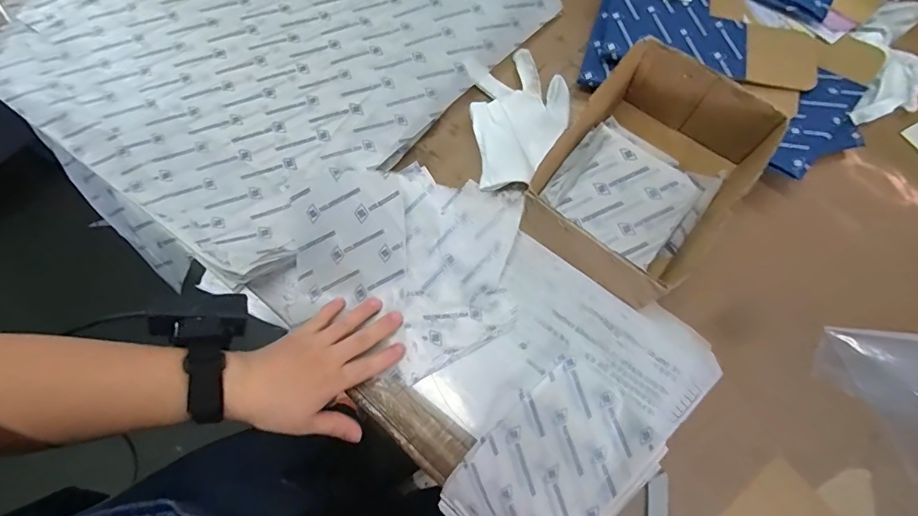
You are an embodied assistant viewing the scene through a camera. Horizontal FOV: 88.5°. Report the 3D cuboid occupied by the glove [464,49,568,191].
[{"bbox_3d":[0.070,-0.160,0.525,0.109,0.018,0.168,-6,74,-3],"label":"glove"}]

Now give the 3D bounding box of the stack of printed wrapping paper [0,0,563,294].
[{"bbox_3d":[-0.214,-0.307,0.565,0.500,0.038,0.614,41,77,10],"label":"stack of printed wrapping paper"}]

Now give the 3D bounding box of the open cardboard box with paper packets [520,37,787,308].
[{"bbox_3d":[0.177,-0.085,0.457,0.149,0.091,0.201,37,76,9],"label":"open cardboard box with paper packets"}]

